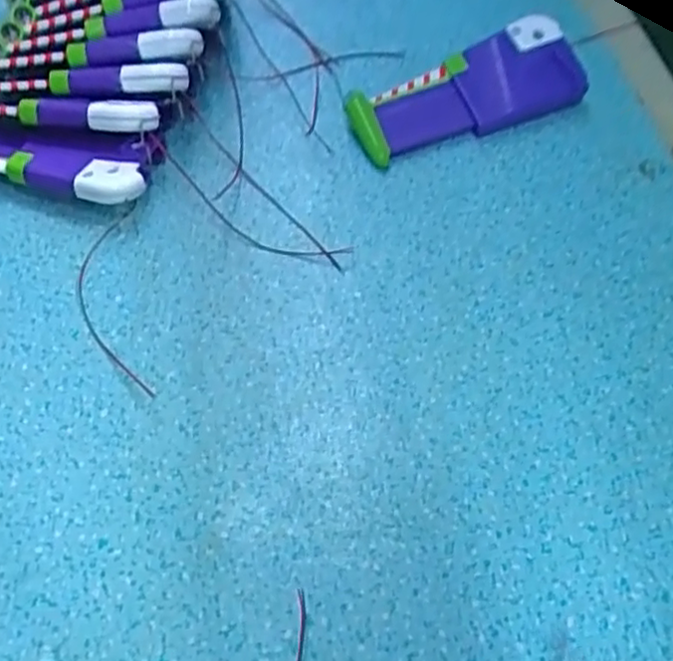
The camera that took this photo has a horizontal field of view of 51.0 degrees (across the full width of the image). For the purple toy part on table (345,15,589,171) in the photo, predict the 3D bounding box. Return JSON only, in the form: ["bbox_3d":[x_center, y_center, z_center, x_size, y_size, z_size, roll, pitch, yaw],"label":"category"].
[{"bbox_3d":[0.065,-0.122,0.359,0.119,0.023,0.045,-19,58,-9],"label":"purple toy part on table"}]

